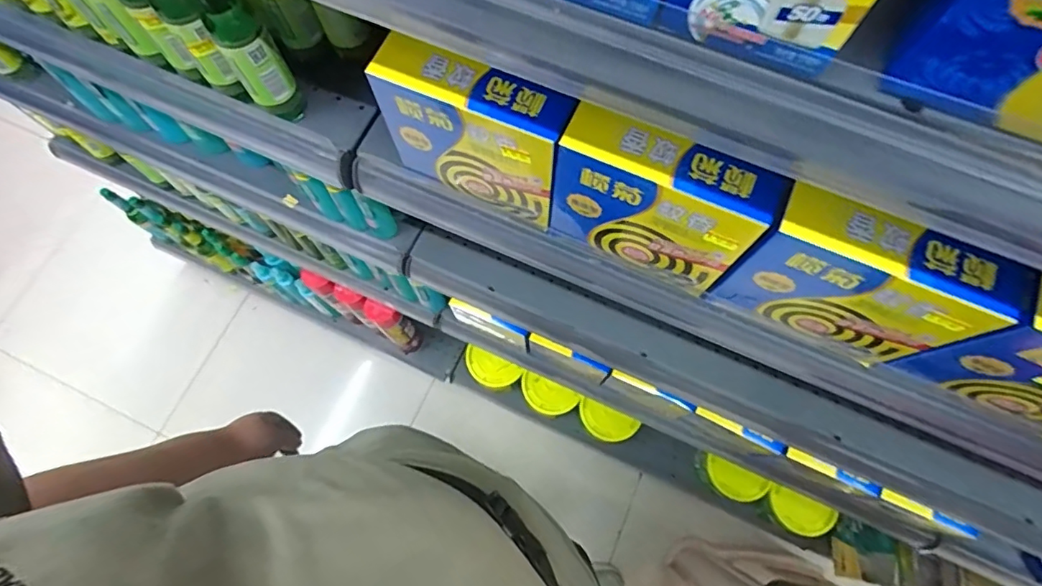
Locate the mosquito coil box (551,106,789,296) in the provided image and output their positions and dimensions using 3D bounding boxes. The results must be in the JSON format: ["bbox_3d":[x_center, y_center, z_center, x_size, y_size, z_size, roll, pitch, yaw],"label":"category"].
[{"bbox_3d":[0.090,-0.058,0.371,0.132,0.122,0.039,28,74,9],"label":"mosquito coil box"}]

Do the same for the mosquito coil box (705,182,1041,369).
[{"bbox_3d":[0.216,-0.003,0.357,0.137,0.132,0.039,25,73,8],"label":"mosquito coil box"}]

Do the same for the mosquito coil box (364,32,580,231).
[{"bbox_3d":[-0.033,-0.113,0.382,0.131,0.124,0.036,22,73,7],"label":"mosquito coil box"}]

